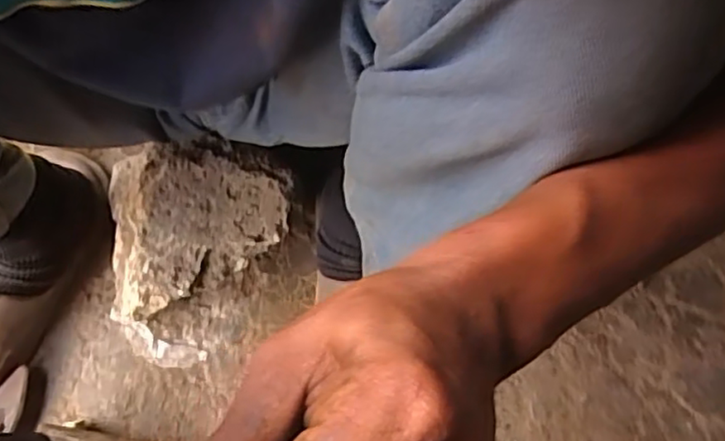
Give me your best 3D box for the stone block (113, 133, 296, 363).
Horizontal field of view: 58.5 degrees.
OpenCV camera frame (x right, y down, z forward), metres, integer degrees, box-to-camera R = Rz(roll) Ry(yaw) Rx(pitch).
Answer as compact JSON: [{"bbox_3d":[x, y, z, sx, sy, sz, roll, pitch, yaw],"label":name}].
[{"bbox_3d":[-0.152,0.031,0.599,0.165,0.114,0.175,1,66,-6],"label":"stone block"}]

